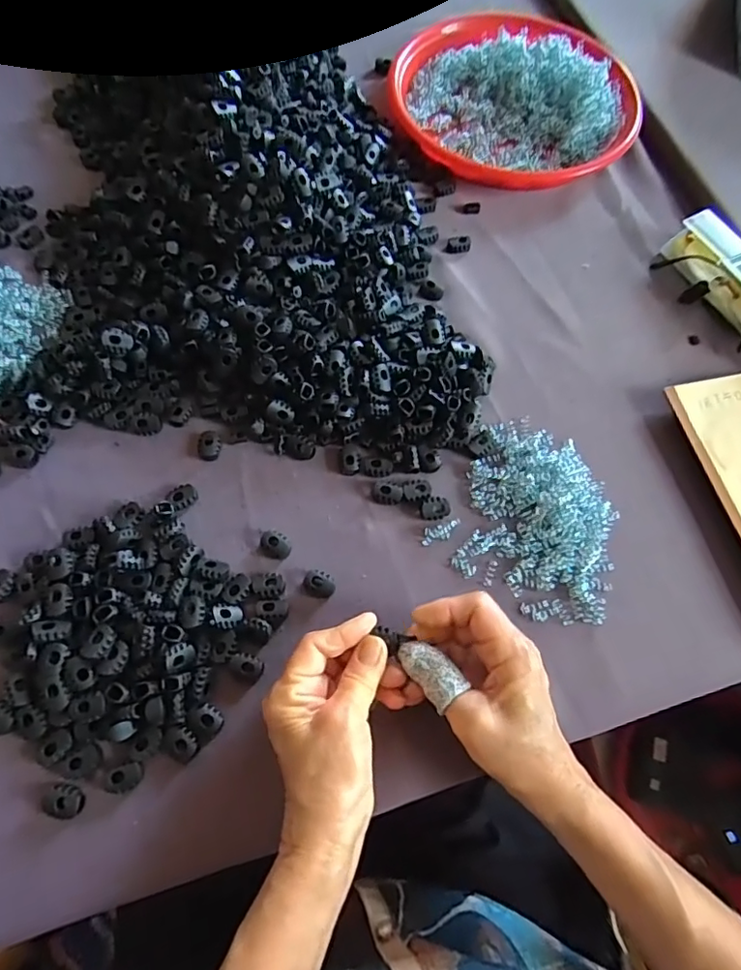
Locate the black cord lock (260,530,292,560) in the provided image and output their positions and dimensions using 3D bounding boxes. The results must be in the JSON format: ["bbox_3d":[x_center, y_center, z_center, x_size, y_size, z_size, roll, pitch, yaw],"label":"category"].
[{"bbox_3d":[-0.067,0.043,0.384,0.024,0.009,0.017,38,71,13],"label":"black cord lock"}]

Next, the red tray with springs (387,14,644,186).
[{"bbox_3d":[0.145,-0.395,0.551,0.248,0.041,0.222,32,70,11],"label":"red tray with springs"}]

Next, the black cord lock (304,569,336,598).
[{"bbox_3d":[-0.035,0.068,0.374,0.021,0.009,0.017,15,67,4],"label":"black cord lock"}]

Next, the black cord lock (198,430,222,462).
[{"bbox_3d":[-0.121,-0.029,0.406,0.017,0.006,0.024,-1,67,-3],"label":"black cord lock"}]

